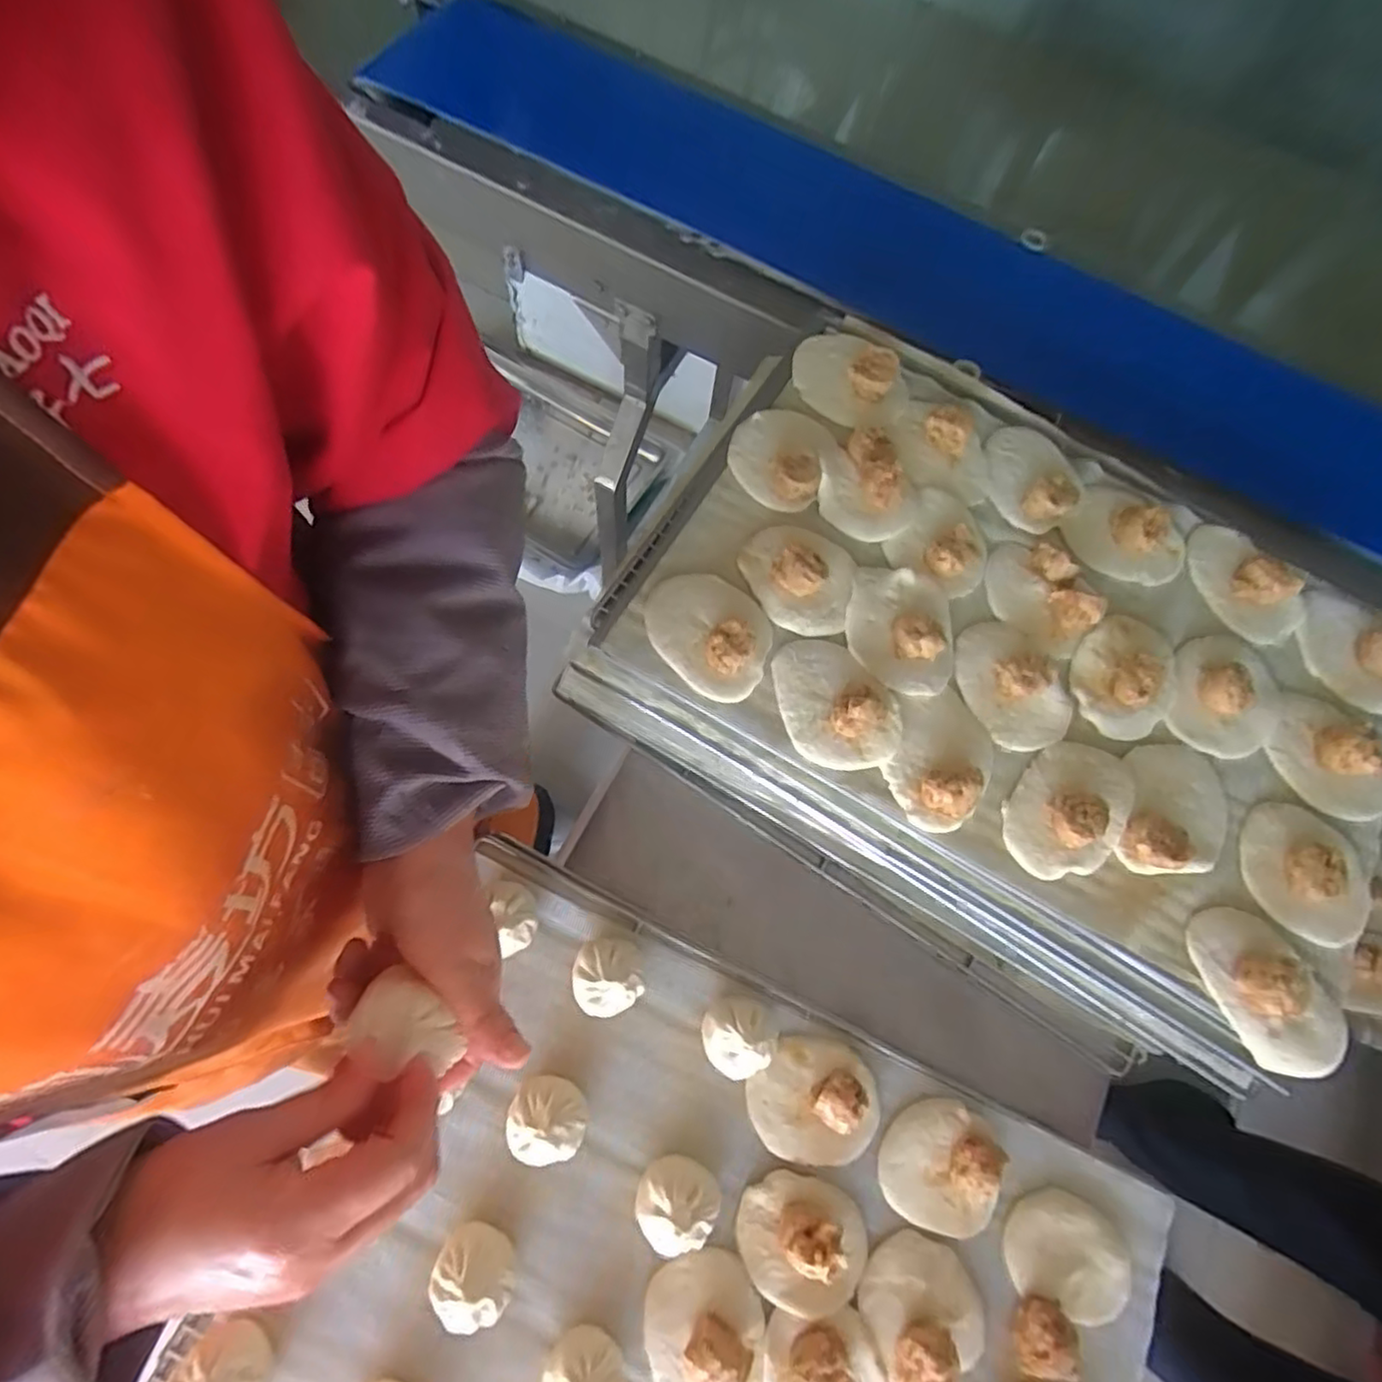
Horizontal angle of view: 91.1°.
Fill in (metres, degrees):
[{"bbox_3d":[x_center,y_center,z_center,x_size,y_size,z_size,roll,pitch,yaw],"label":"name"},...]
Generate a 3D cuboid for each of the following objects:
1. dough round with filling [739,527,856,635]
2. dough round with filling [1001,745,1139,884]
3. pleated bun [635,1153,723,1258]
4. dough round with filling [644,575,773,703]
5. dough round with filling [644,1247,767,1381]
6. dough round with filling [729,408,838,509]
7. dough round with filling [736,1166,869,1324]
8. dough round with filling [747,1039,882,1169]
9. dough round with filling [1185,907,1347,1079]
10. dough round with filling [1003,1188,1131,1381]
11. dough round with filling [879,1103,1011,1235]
[{"bbox_3d":[0.084,-0.093,0.529,0.089,0.023,0.084,0,74,-2],"label":"dough round with filling"},{"bbox_3d":[0.283,0.085,0.497,0.076,0.026,0.114,43,77,9],"label":"dough round with filling"},{"bbox_3d":[-0.010,0.352,0.459,0.056,0.038,0.052,1,73,-4],"label":"pleated bun"},{"bbox_3d":[0.016,-0.049,0.524,0.105,0.024,0.084,41,77,9],"label":"dough round with filling"},{"bbox_3d":[0.010,0.428,0.442,0.077,0.031,0.088,-3,73,-5],"label":"dough round with filling"},{"bbox_3d":[0.076,-0.207,0.570,0.081,0.028,0.100,21,75,4],"label":"dough round with filling"},{"bbox_3d":[0.077,0.382,0.460,0.089,0.035,0.074,20,72,2],"label":"dough round with filling"},{"bbox_3d":[0.092,0.300,0.488,0.089,0.033,0.086,1,73,-4],"label":"dough round with filling"},{"bbox_3d":[0.406,0.205,0.465,0.071,0.030,0.114,-30,77,-12],"label":"dough round with filling"},{"bbox_3d":[0.267,0.410,0.470,0.086,0.034,0.094,1,73,-4],"label":"dough round with filling"},{"bbox_3d":[0.180,0.343,0.480,0.080,0.036,0.082,1,73,-4],"label":"dough round with filling"}]

